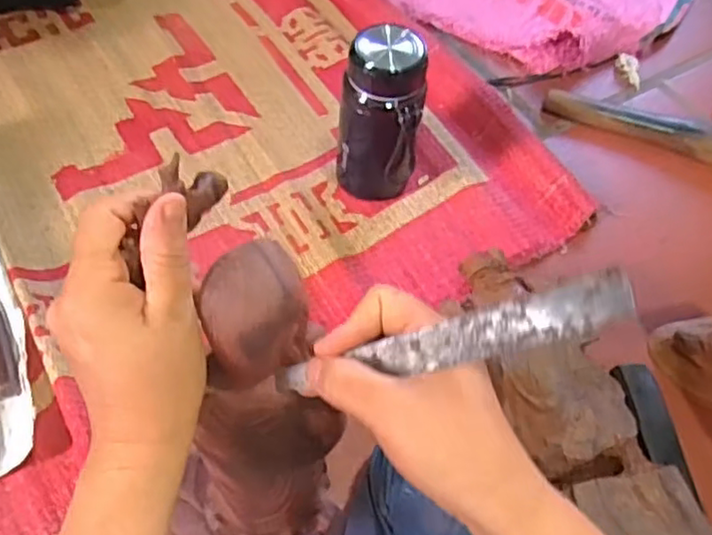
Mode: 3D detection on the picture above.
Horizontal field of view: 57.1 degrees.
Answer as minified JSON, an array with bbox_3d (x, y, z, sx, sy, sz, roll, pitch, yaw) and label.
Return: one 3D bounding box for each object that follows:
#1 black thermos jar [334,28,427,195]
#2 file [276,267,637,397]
[{"bbox_3d":[0.030,-0.175,0.780,0.098,0.214,0.081,9,57,2],"label":"black thermos jar"},{"bbox_3d":[0.037,0.037,0.297,0.172,0.004,0.022,-20,80,26],"label":"file"}]

